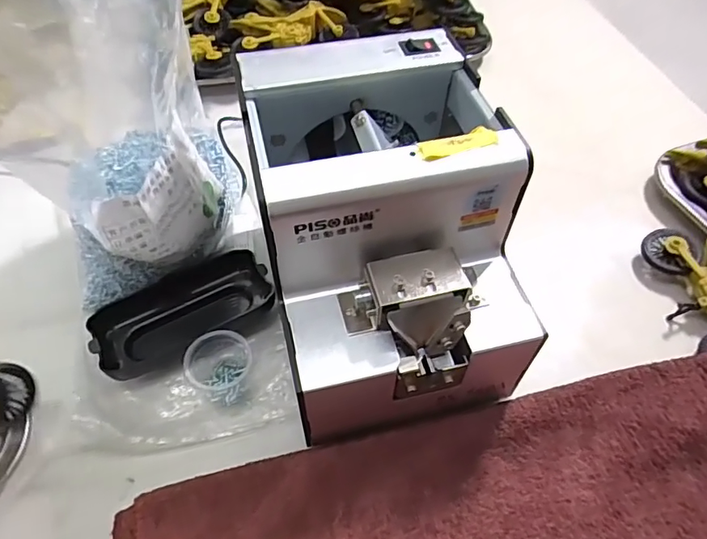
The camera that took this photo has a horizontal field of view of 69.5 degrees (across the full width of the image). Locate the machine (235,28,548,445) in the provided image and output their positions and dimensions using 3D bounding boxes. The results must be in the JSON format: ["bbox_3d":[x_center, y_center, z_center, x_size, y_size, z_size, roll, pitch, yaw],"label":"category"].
[{"bbox_3d":[0.014,-0.016,0.288,0.129,0.139,0.180,-14,55,-11],"label":"machine"}]

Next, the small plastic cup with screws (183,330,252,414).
[{"bbox_3d":[-0.079,0.060,0.304,0.035,0.033,0.033,1,53,-1],"label":"small plastic cup with screws"}]

